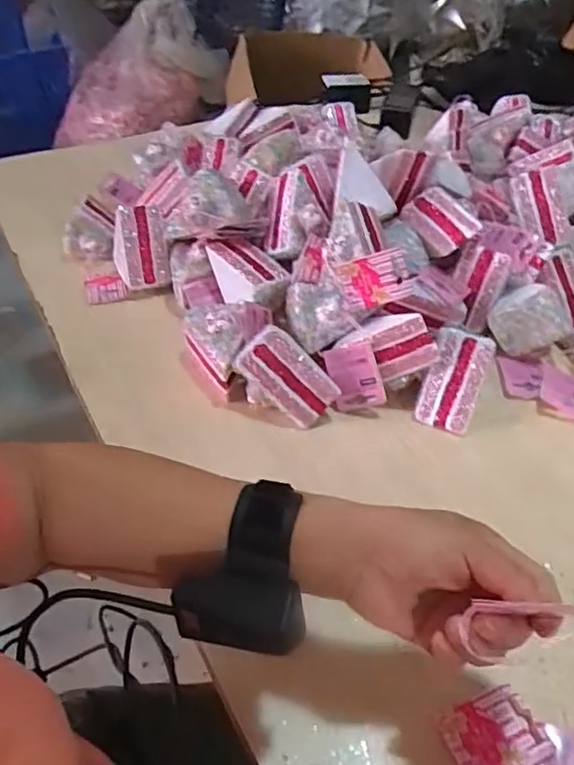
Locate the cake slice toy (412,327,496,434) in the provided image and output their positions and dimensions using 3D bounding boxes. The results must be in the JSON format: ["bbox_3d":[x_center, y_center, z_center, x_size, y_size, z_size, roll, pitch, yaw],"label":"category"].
[{"bbox_3d":[0.151,-0.002,0.559,0.051,0.065,0.066,18,46,16],"label":"cake slice toy"}]

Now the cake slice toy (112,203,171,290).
[{"bbox_3d":[-0.153,-0.142,0.639,0.052,0.079,0.044,-17,47,-19],"label":"cake slice toy"}]

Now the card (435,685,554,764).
[{"bbox_3d":[0.127,0.217,0.374,0.057,0.004,0.046,-15,50,-20],"label":"card"}]

